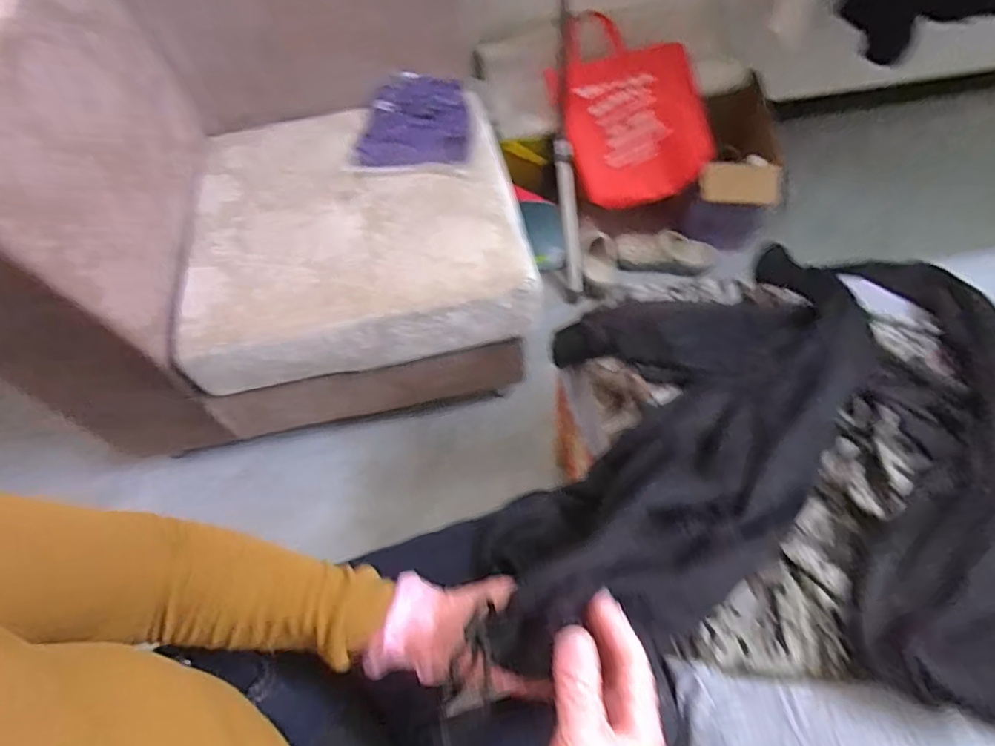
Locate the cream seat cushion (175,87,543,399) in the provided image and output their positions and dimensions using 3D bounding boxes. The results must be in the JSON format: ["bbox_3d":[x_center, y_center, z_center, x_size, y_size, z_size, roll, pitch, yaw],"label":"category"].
[{"bbox_3d":[-0.293,-0.296,1.129,0.631,0.181,0.609,-10,57,-1],"label":"cream seat cushion"}]

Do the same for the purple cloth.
[{"bbox_3d":[-0.185,-0.550,1.172,0.241,0.073,0.276,-4,57,3],"label":"purple cloth"}]

